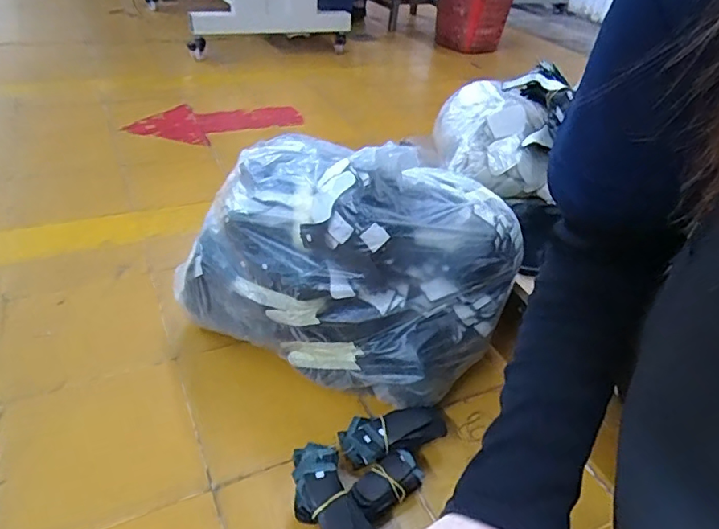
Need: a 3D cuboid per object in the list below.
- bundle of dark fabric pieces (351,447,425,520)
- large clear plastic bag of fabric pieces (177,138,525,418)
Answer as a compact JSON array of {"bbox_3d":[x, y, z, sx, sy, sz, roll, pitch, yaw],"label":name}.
[{"bbox_3d":[0.028,0.239,0.563,0.080,0.038,0.044,-17,41,-30],"label":"bundle of dark fabric pieces"},{"bbox_3d":[0.001,-0.037,0.697,0.394,0.240,0.299,18,38,16],"label":"large clear plastic bag of fabric pieces"}]

